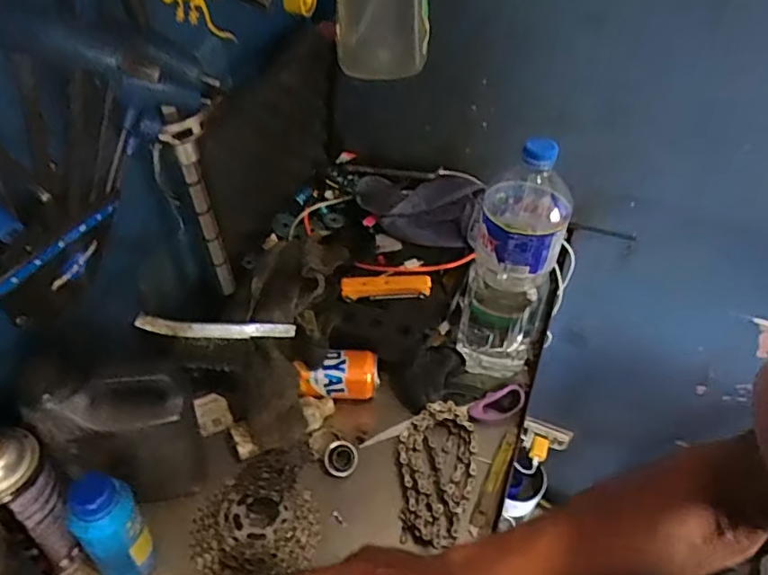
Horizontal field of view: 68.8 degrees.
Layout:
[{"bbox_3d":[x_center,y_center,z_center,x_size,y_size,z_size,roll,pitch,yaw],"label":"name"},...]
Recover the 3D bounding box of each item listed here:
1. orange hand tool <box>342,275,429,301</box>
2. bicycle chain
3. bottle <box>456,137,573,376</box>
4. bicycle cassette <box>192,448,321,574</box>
[{"bbox_3d":[0.003,-0.002,0.709,0.110,0.017,0.032,0,45,-5],"label":"orange hand tool"},{"bbox_3d":[0.058,0.193,0.604,0.081,0.019,0.156,7,45,2],"label":"bicycle chain"},{"bbox_3d":[0.146,-0.022,0.627,0.100,0.305,0.093,21,47,16],"label":"bottle"},{"bbox_3d":[-0.129,0.230,0.560,0.118,0.031,0.124,3,45,-3],"label":"bicycle cassette"}]

